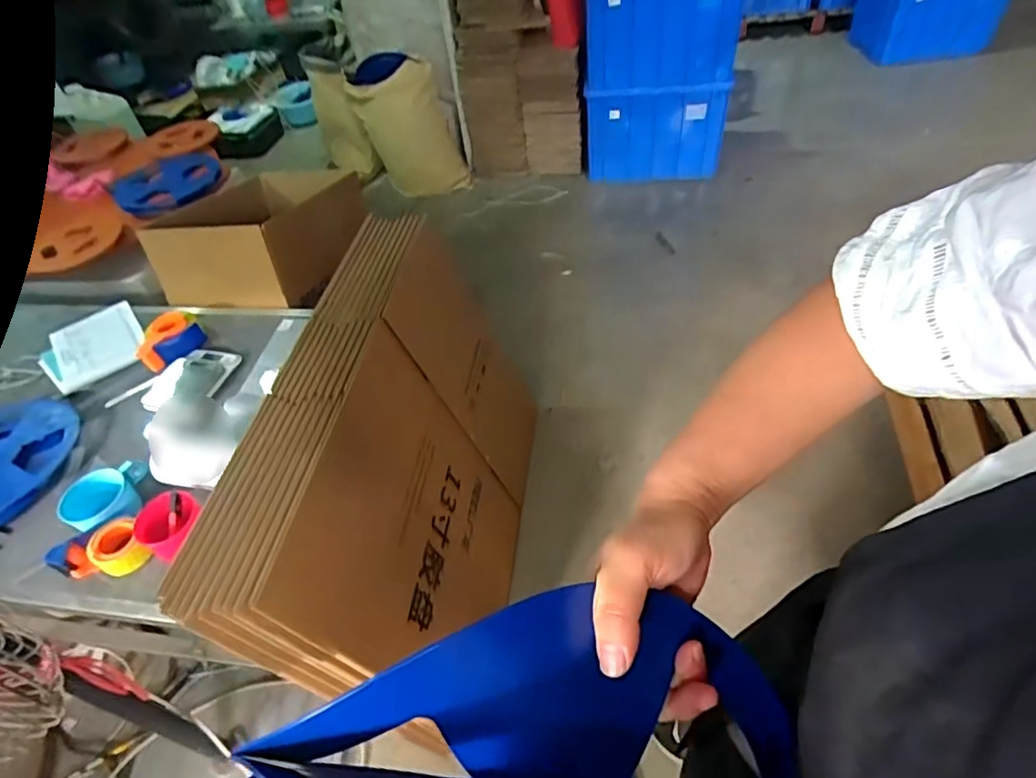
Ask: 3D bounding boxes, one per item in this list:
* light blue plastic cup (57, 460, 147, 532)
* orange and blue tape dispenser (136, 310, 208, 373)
[{"bbox_3d":[-0.770,0.201,1.090,0.098,0.076,0.138,3,48,10],"label":"light blue plastic cup"},{"bbox_3d":[-0.852,-0.124,1.416,0.124,0.056,0.155,34,60,32],"label":"orange and blue tape dispenser"}]

